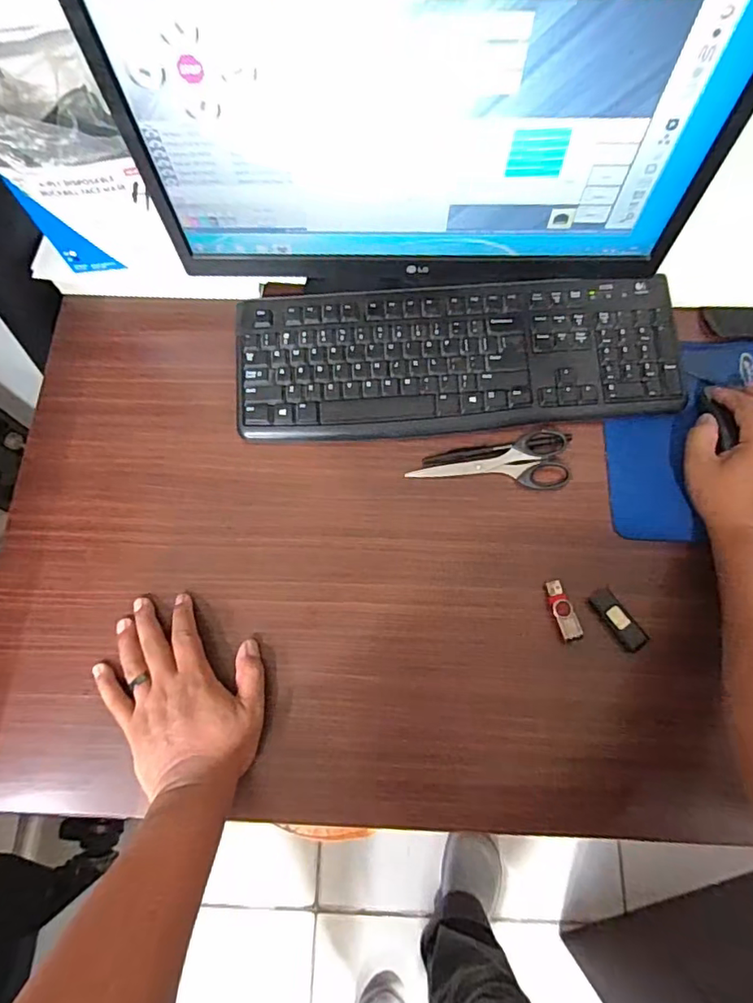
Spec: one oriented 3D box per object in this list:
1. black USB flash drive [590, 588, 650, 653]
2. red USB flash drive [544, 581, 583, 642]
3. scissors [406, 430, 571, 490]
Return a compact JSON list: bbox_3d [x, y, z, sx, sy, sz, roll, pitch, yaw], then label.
[{"bbox_3d":[0.213,0.104,0.469,0.024,0.006,0.056,-35,80,-6],"label":"black USB flash drive"},{"bbox_3d":[0.164,0.096,0.472,0.019,0.007,0.053,-19,79,-3],"label":"red USB flash drive"},{"bbox_3d":[0.109,-0.038,0.515,0.152,0.007,0.055,-2,78,0],"label":"scissors"}]

